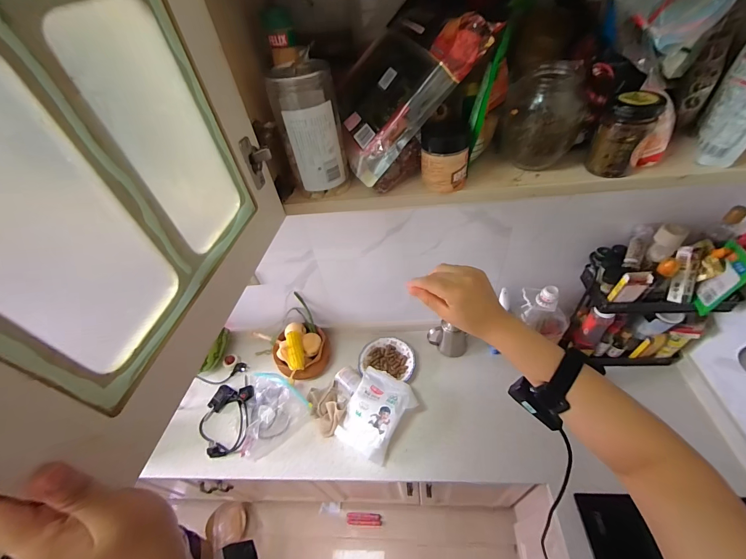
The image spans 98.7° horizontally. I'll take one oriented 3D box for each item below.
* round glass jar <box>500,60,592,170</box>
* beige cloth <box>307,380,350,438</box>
[{"bbox_3d":[0.232,-0.223,0.439,0.103,0.113,0.093,18,52,22],"label":"round glass jar"},{"bbox_3d":[-0.134,0.392,0.994,0.116,0.045,0.156,-19,48,-10],"label":"beige cloth"}]

